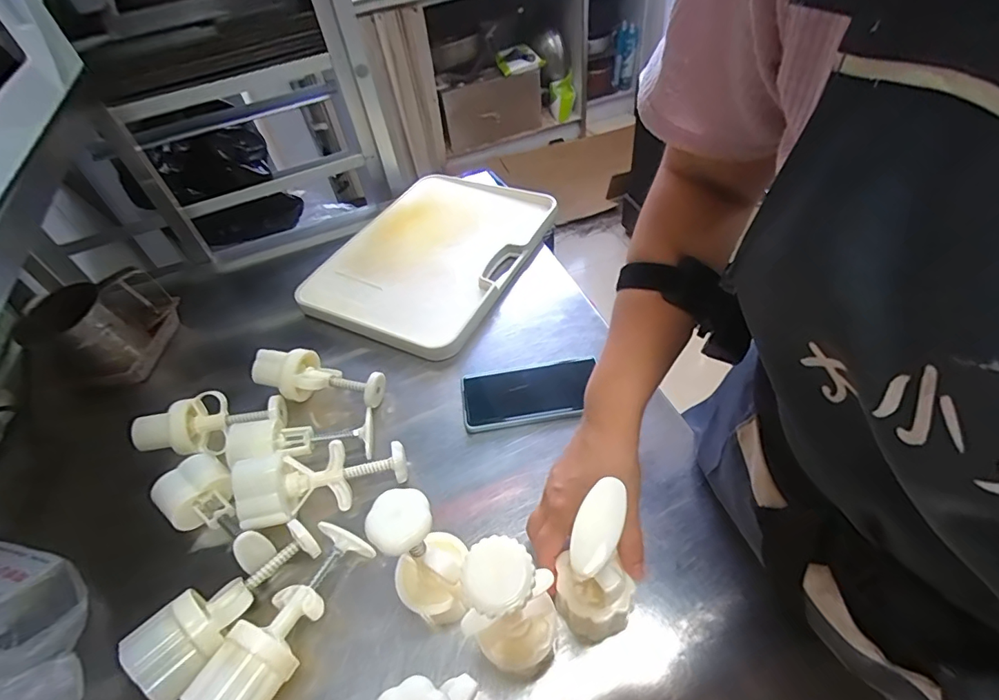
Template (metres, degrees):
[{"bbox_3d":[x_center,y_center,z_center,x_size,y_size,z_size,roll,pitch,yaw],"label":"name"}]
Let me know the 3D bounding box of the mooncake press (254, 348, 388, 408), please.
[{"bbox_3d":[-0.214,0.032,0.582,0.159,0.050,0.061,1,48,9],"label":"mooncake press"}]

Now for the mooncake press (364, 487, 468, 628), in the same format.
[{"bbox_3d":[-0.057,0.165,0.372,0.050,0.155,0.054,-5,48,4],"label":"mooncake press"}]

